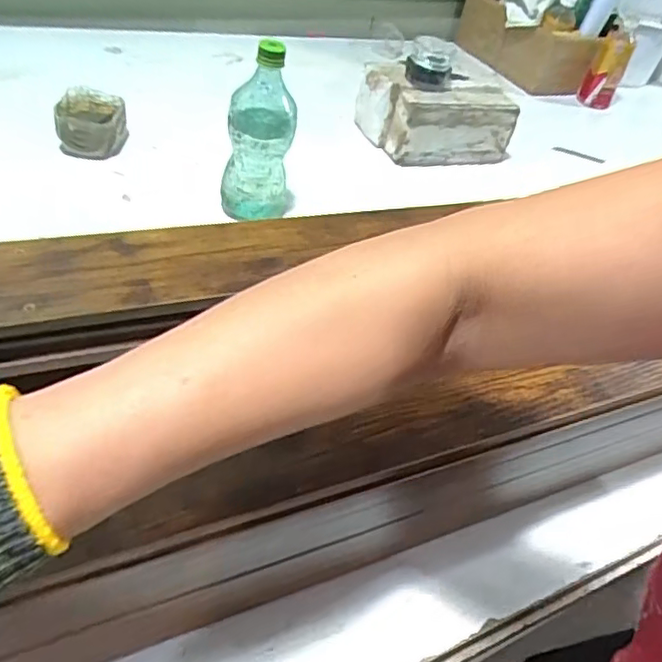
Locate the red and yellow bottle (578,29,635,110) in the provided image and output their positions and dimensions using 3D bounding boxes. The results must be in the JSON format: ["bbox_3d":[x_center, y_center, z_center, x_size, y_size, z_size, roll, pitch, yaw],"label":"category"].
[{"bbox_3d":[0.609,-0.574,1.347,0.072,0.159,0.069,19,38,15],"label":"red and yellow bottle"}]

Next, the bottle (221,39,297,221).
[{"bbox_3d":[-0.085,-0.227,0.716,0.082,0.196,0.080,3,37,-7],"label":"bottle"}]

